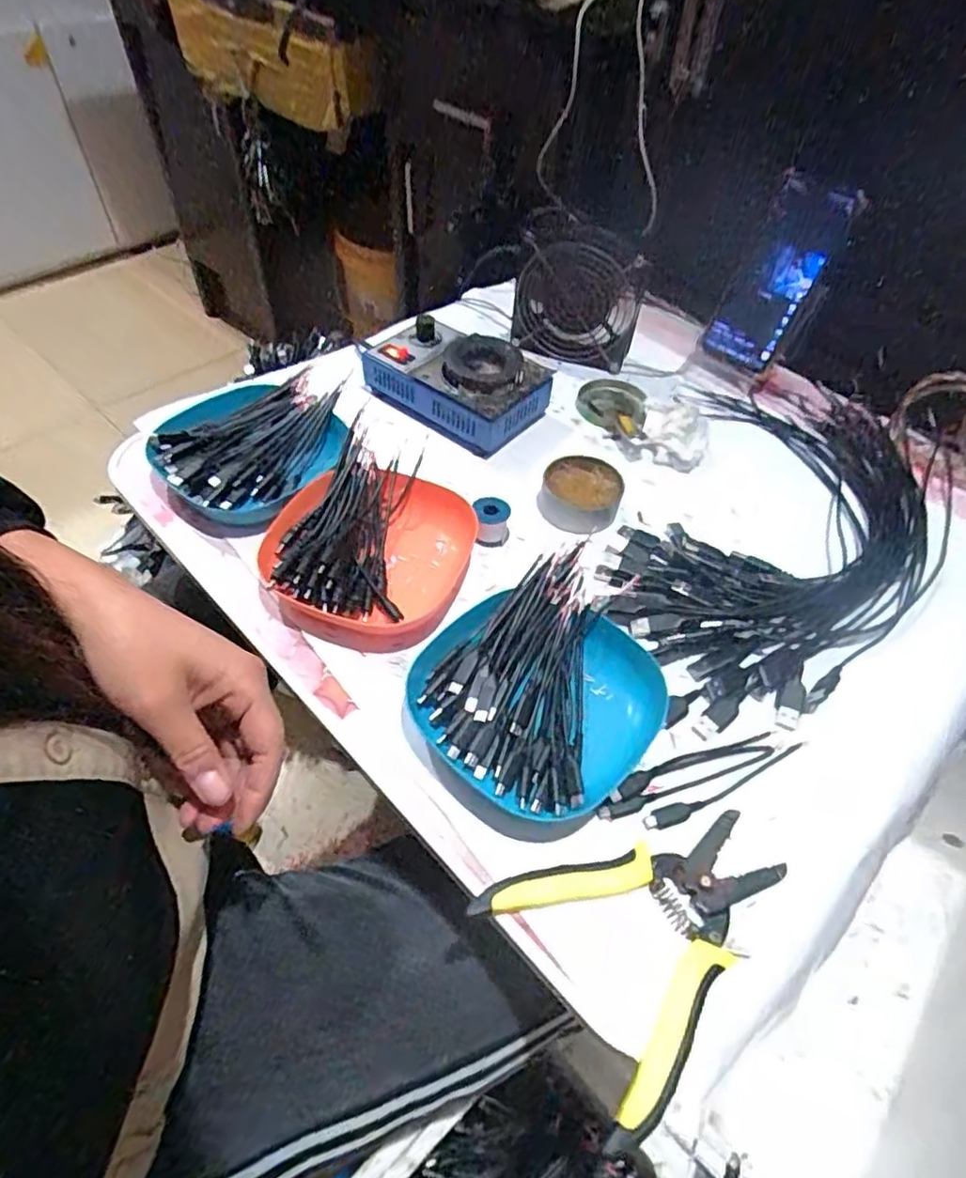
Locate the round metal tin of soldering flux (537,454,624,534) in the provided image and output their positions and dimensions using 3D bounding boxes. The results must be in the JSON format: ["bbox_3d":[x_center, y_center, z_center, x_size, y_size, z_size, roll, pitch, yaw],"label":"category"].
[{"bbox_3d":[0.079,-0.077,0.529,0.064,0.020,0.072,16,53,10],"label":"round metal tin of soldering flux"}]

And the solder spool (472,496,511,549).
[{"bbox_3d":[0.006,-0.049,0.498,0.027,0.033,0.024,3,52,0],"label":"solder spool"}]

